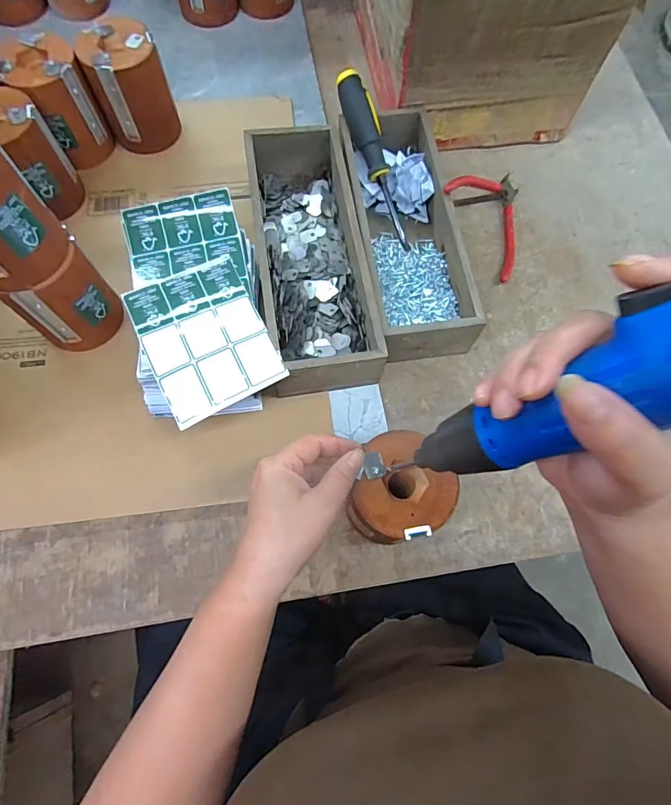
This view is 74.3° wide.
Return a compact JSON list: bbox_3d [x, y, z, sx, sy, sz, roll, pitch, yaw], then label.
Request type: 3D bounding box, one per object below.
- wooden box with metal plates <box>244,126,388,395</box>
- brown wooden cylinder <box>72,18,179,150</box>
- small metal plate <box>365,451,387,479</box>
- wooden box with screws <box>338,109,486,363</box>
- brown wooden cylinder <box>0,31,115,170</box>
[{"bbox_3d":[-0.026,-0.153,0.454,0.099,0.073,0.290,-8,71,-5],"label":"wooden box with metal plates"},{"bbox_3d":[-0.228,-0.352,0.503,0.079,0.103,0.072,-19,72,-8],"label":"brown wooden cylinder"},{"bbox_3d":[0.028,0.046,0.324,0.015,0.004,0.019,-14,72,-7],"label":"small metal plate"},{"bbox_3d":[0.071,-0.182,0.474,0.101,0.064,0.286,-6,71,-4],"label":"wooden box with screws"},{"bbox_3d":[-0.300,-0.326,0.486,0.078,0.099,0.073,39,74,11],"label":"brown wooden cylinder"}]

